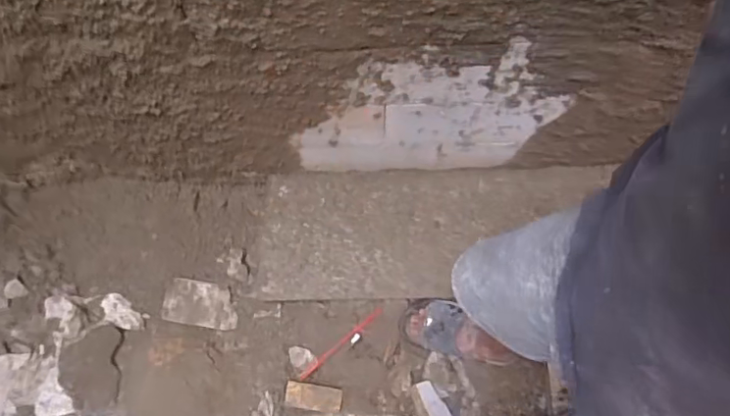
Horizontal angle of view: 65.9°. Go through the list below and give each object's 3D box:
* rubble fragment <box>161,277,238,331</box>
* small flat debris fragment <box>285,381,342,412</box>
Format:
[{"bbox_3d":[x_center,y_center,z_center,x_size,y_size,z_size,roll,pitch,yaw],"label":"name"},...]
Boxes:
[{"bbox_3d":[-0.391,0.229,1.348,0.175,0.051,0.104,8,75,3],"label":"rubble fragment"},{"bbox_3d":[-0.121,0.446,1.332,0.131,0.010,0.058,11,56,-5],"label":"small flat debris fragment"}]

